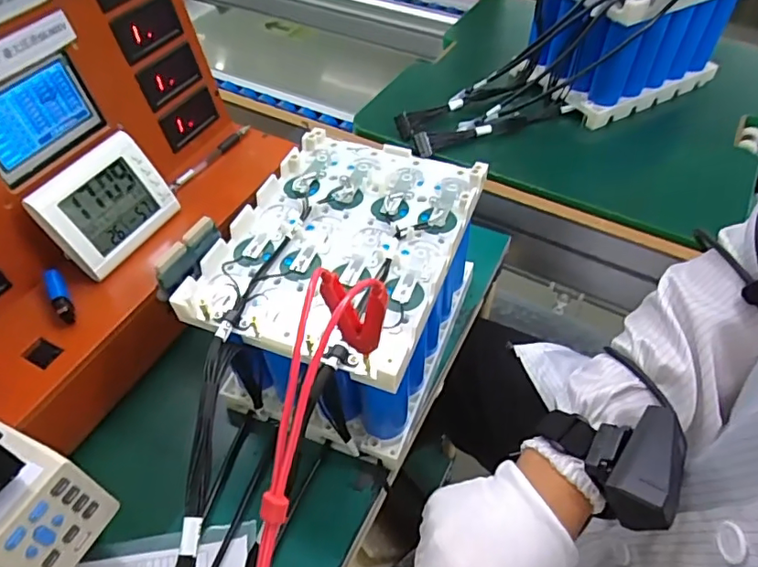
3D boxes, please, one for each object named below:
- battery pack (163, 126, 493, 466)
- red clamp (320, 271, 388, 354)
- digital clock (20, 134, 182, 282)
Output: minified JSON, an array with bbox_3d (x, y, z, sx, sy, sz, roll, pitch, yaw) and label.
[{"bbox_3d":[-0.029,0.011,0.483,0.180,0.146,0.259,18,52,15],"label":"battery pack"},{"bbox_3d":[-0.012,0.016,0.311,0.035,0.066,0.013,-10,50,-7],"label":"red clamp"},{"bbox_3d":[-0.250,-0.073,0.501,0.022,0.091,0.111,3,44,38],"label":"digital clock"}]

